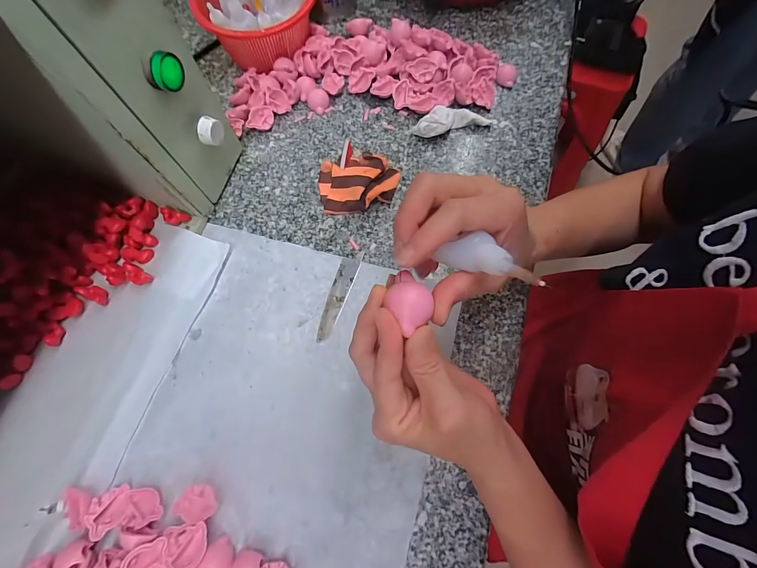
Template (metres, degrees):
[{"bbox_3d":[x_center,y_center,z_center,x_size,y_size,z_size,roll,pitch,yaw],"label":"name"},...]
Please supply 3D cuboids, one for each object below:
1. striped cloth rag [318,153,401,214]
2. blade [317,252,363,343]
[{"bbox_3d":[-0.023,-0.120,0.389,0.091,0.029,0.074,-7,71,-4],"label":"striped cloth rag"},{"bbox_3d":[-0.042,0.012,0.357,0.020,0.004,0.099,17,71,5],"label":"blade"}]

